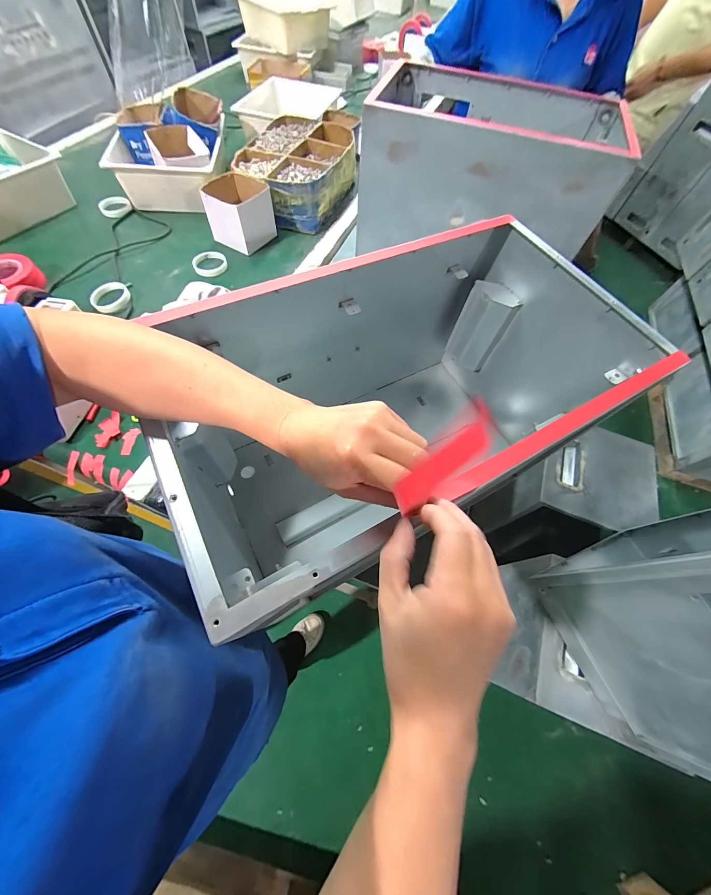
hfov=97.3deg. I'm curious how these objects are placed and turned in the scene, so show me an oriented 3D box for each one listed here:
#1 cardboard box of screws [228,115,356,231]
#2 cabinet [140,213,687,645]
[{"bbox_3d":[-0.170,-0.857,0.974,0.280,0.123,0.459,17,64,5],"label":"cardboard box of screws"},{"bbox_3d":[0.052,-0.060,0.477,0.557,0.338,0.355,-27,68,-15],"label":"cabinet"}]

